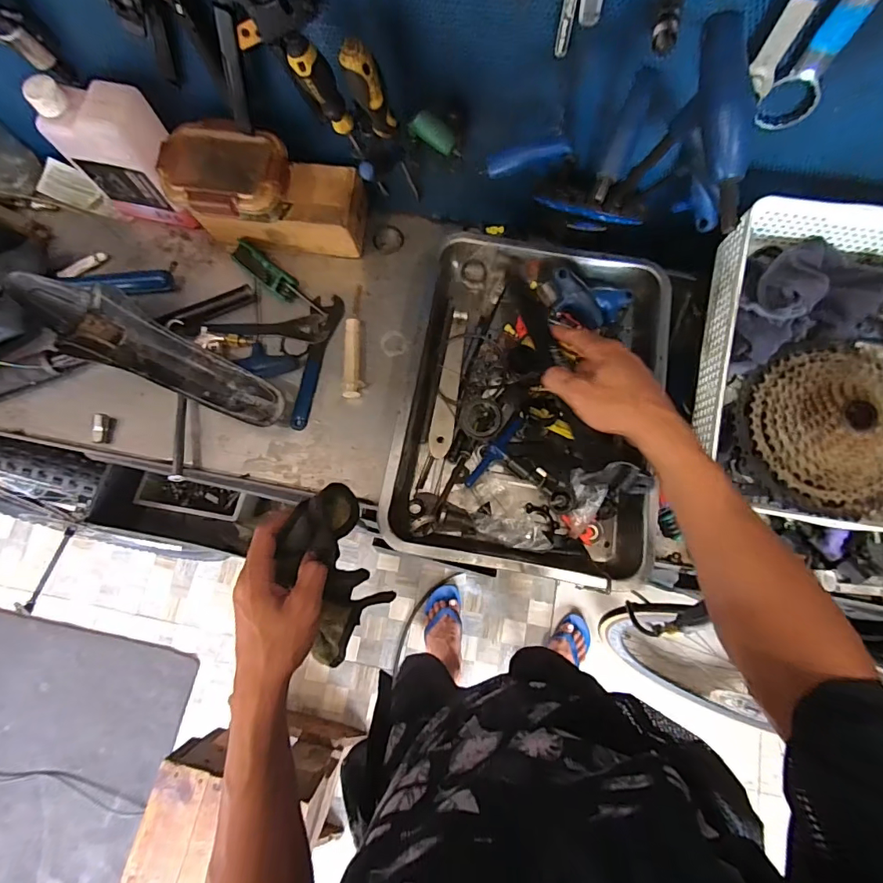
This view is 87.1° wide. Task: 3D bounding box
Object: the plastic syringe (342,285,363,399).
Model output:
[{"bbox_3d":[-0.121,-0.141,0.634,0.021,0.024,0.174,-2,75,0],"label":"plastic syringe"}]

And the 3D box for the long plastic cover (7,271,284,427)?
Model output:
[{"bbox_3d":[-0.370,-0.110,0.592,0.347,0.077,0.088,30,77,8],"label":"long plastic cover"}]

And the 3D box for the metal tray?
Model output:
[{"bbox_3d":[0.106,-0.051,0.547,0.283,0.053,0.388,10,75,3],"label":"metal tray"}]

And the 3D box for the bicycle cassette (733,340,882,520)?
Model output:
[{"bbox_3d":[0.429,-0.019,0.502,0.194,0.060,0.187,0,75,0],"label":"bicycle cassette"}]

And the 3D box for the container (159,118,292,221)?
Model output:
[{"bbox_3d":[-0.260,-0.320,0.568,0.150,0.062,0.098,9,75,3],"label":"container"}]

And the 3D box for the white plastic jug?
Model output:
[{"bbox_3d":[-0.398,-0.363,0.597,0.129,0.169,0.074,15,76,4],"label":"white plastic jug"}]

